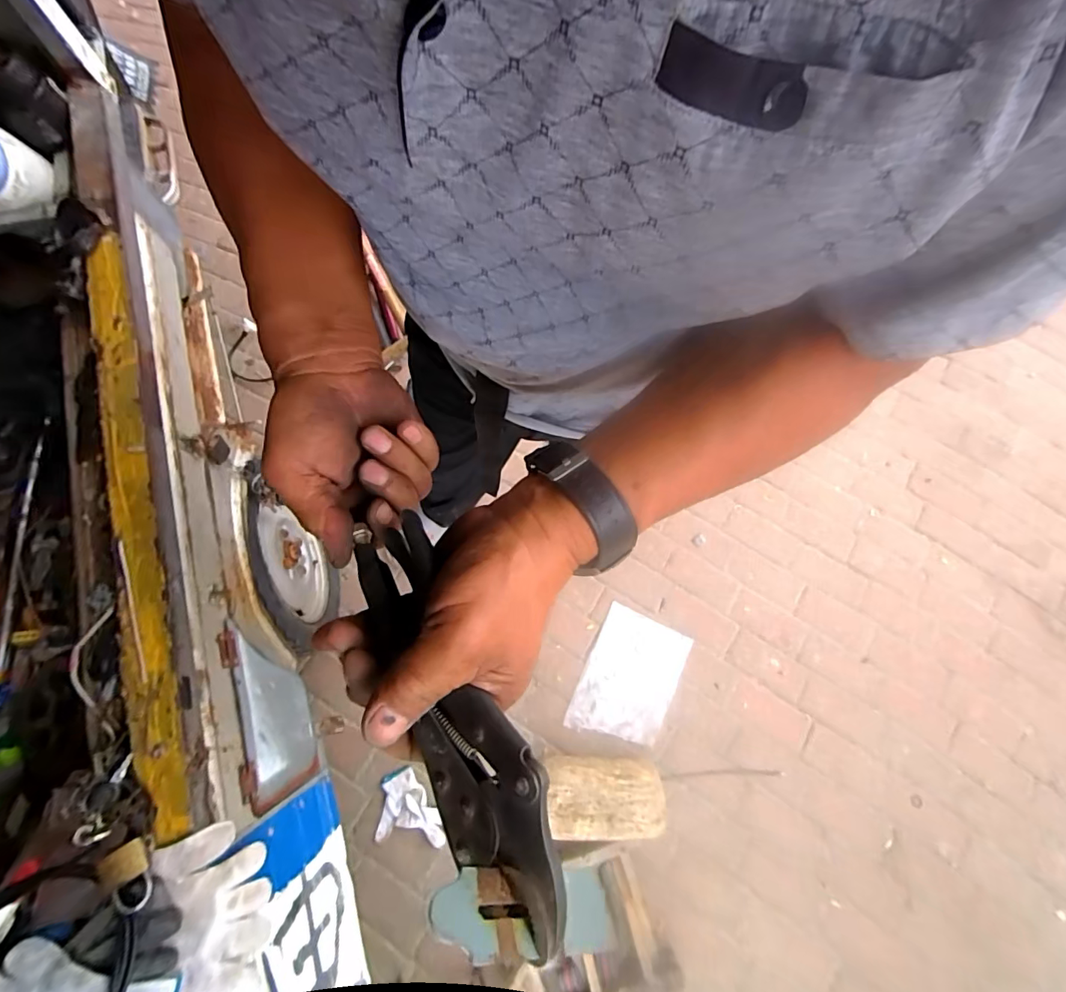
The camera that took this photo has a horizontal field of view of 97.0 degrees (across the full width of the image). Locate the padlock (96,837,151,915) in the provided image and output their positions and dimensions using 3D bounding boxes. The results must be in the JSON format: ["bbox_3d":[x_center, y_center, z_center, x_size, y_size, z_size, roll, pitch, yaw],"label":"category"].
[{"bbox_3d":[-0.409,0.386,0.475,0.038,0.021,0.061,-26,75,-9],"label":"padlock"}]

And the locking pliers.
[{"bbox_3d":[-0.043,0.095,0.228,0.052,0.029,0.206,-30,63,-9],"label":"locking pliers"}]

